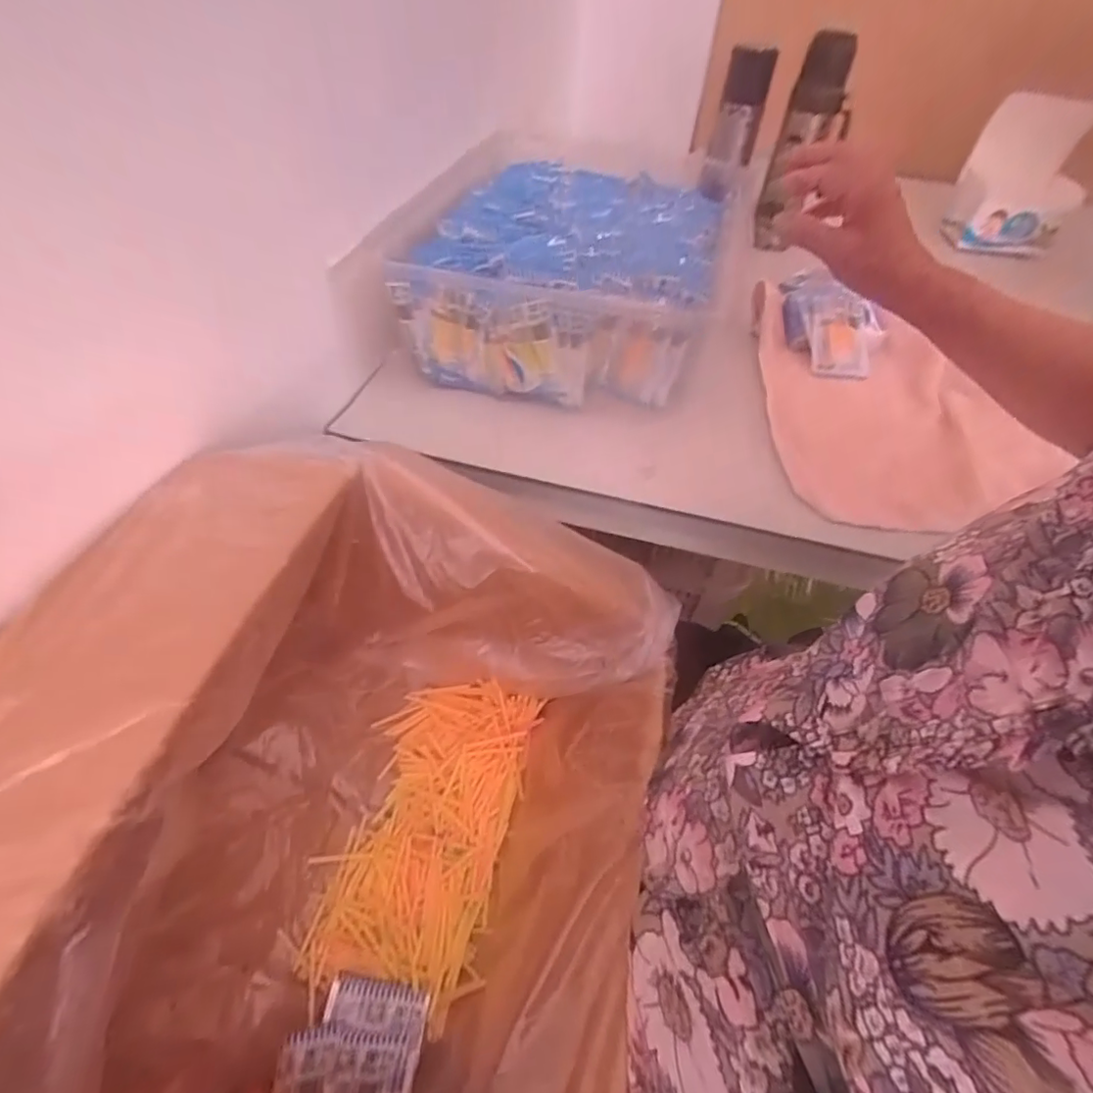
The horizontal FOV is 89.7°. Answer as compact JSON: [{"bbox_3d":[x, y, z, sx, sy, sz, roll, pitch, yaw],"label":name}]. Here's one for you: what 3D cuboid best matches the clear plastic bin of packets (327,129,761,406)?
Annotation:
[{"bbox_3d":[0.023,-0.324,0.646,0.323,0.123,0.407,10,50,5],"label":"clear plastic bin of packets"}]

